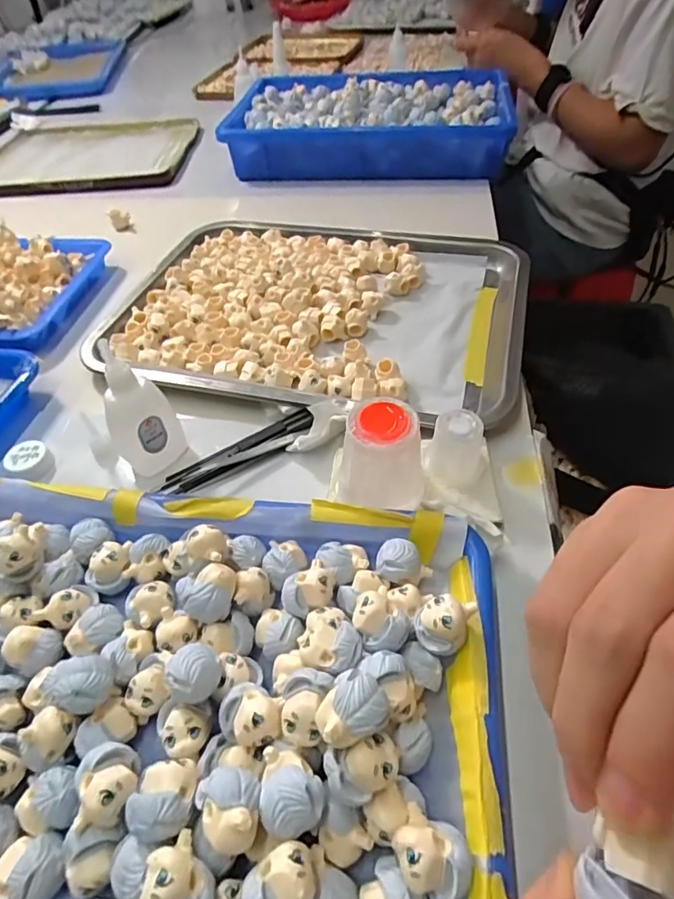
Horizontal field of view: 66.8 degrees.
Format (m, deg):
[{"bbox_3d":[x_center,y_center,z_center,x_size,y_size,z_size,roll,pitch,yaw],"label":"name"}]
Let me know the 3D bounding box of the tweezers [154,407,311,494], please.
[{"bbox_3d":[-0.067,0.002,0.353,0.111,0.013,0.020,-26,52,-17],"label":"tweezers"}]

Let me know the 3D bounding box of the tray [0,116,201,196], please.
[{"bbox_3d":[-0.381,-0.446,0.771,0.322,0.016,0.258,-2,49,2],"label":"tray"}]

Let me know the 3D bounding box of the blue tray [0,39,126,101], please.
[{"bbox_3d":[-0.587,-0.797,1.066,0.256,0.037,0.411,-10,49,-5],"label":"blue tray"}]

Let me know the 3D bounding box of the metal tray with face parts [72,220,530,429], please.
[{"bbox_3d":[-0.014,-0.130,0.459,0.346,0.026,0.259,11,51,13],"label":"metal tray with face parts"}]

